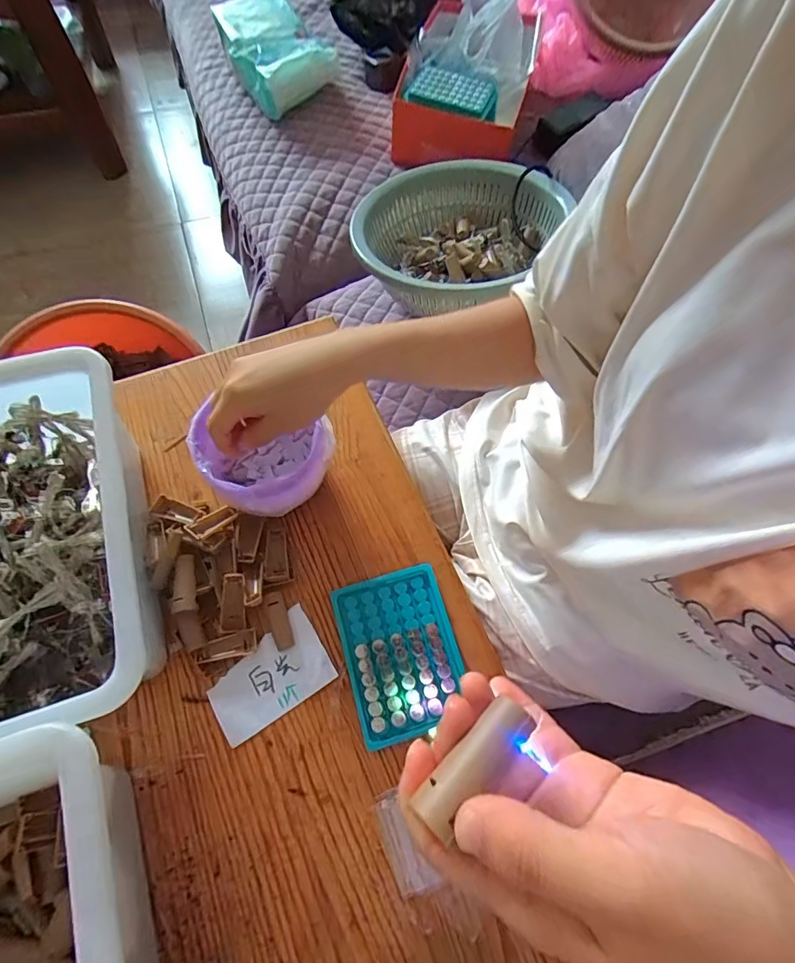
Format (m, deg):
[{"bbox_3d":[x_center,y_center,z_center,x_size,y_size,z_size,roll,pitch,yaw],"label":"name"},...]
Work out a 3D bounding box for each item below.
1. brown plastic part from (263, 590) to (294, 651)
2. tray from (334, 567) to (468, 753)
[{"bbox_3d":[-0.104,0.122,0.408,0.017,0.008,0.049,-17,66,-9],"label":"brown plastic part"},{"bbox_3d":[0.003,0.147,0.408,0.095,0.008,0.131,-15,66,-8],"label":"tray"}]

